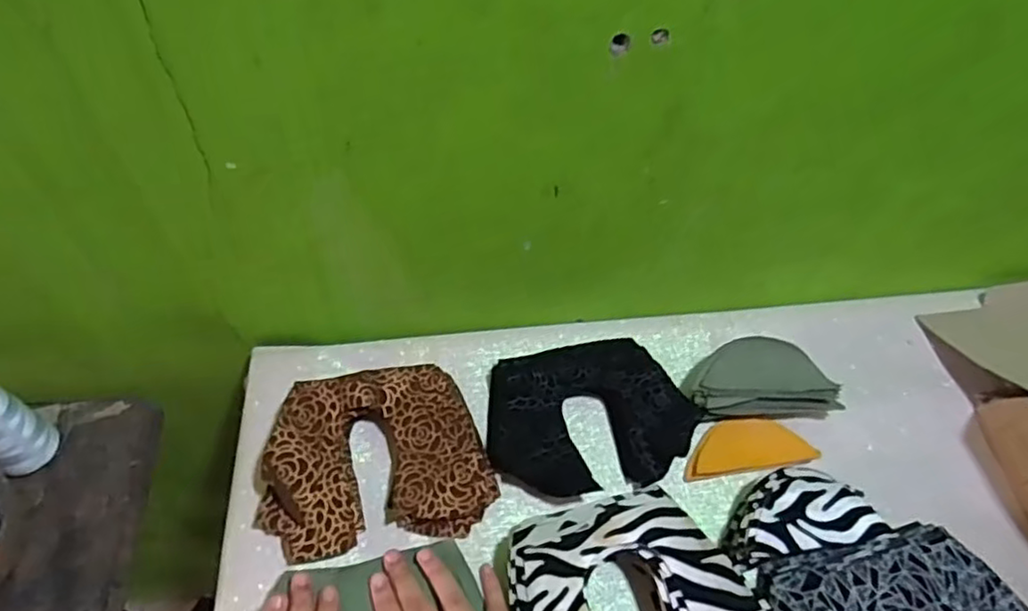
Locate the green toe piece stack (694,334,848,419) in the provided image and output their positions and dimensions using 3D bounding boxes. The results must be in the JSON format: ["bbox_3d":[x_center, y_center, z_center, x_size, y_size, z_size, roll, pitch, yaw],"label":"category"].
[{"bbox_3d":[0.213,0.062,0.564,0.118,0.032,0.062,-4,53,-6],"label":"green toe piece stack"}]

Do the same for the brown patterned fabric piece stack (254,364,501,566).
[{"bbox_3d":[-0.110,0.119,0.524,0.175,0.042,0.141,-9,53,-10],"label":"brown patterned fabric piece stack"}]

